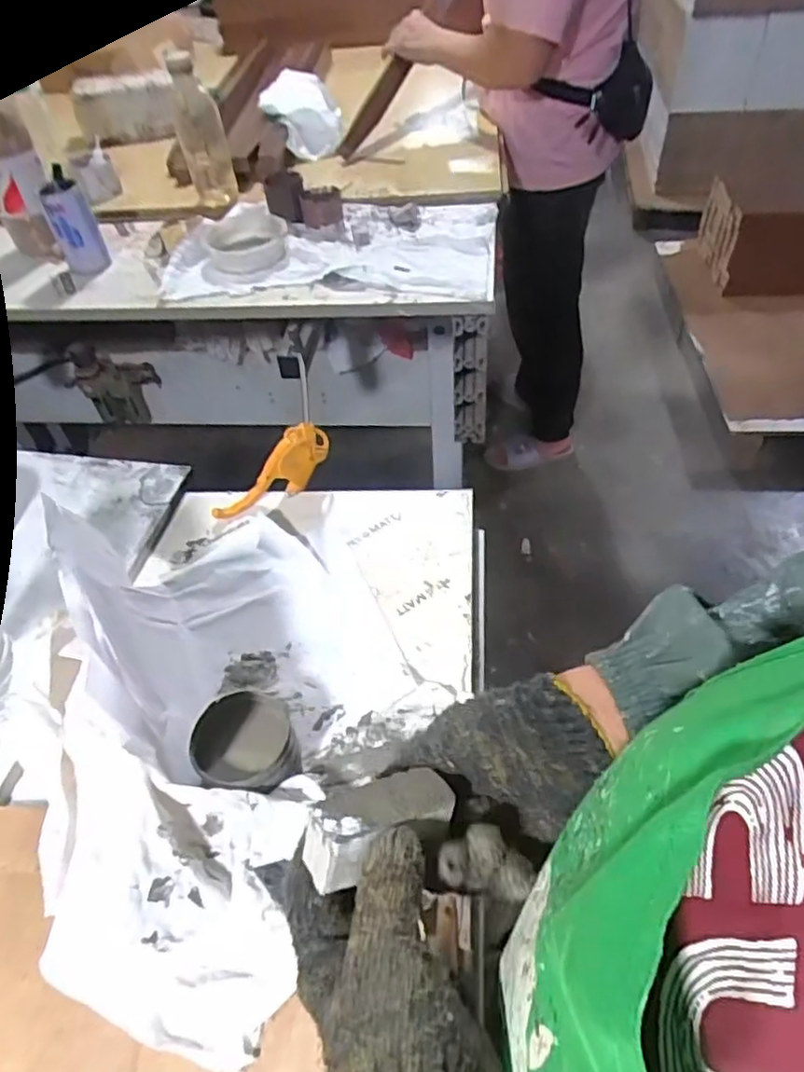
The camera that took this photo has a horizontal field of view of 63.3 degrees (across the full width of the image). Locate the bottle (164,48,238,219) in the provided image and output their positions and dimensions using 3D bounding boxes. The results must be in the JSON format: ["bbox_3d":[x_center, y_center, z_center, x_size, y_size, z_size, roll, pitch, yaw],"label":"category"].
[{"bbox_3d":[-0.341,-0.677,1.126,0.077,0.233,0.071,-12,50,-8],"label":"bottle"}]

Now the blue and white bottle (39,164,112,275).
[{"bbox_3d":[-0.517,-0.495,1.026,0.064,0.143,0.069,-19,51,-14],"label":"blue and white bottle"}]

